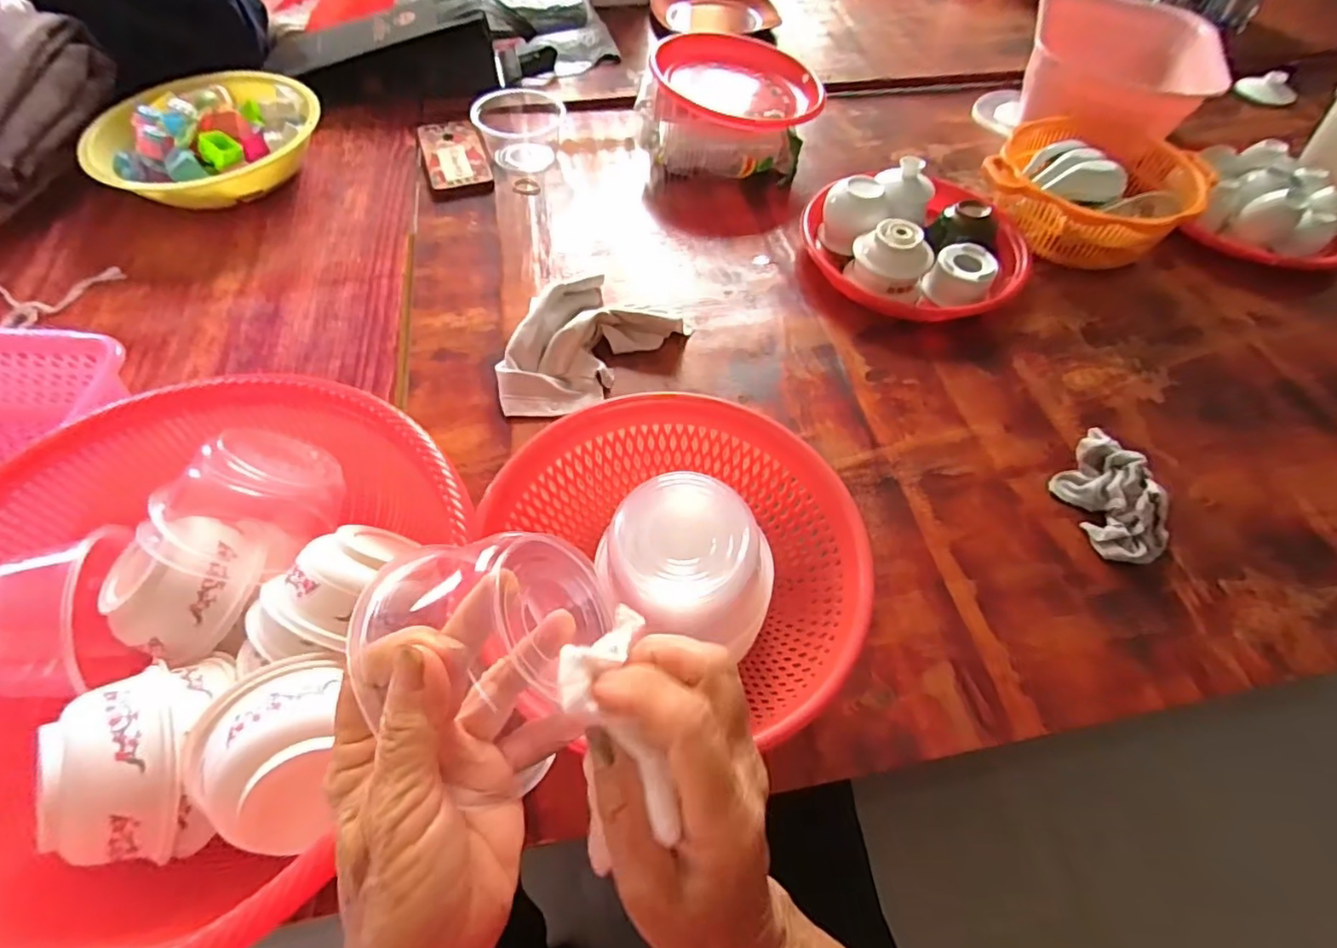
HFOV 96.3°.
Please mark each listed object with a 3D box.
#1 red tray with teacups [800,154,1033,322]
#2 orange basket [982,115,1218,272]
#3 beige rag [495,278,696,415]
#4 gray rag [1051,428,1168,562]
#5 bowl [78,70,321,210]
[{"bbox_3d":[0.270,-0.262,0.667,0.242,0.065,0.182,36,64,20],"label":"red tray with teacups"},{"bbox_3d":[0.499,-0.345,0.716,0.216,0.072,0.237,27,61,16],"label":"orange basket"},{"bbox_3d":[-0.087,-0.131,0.587,0.109,0.046,0.194,39,65,22],"label":"beige rag"},{"bbox_3d":[0.379,0.014,0.508,0.070,0.038,0.119,-16,59,-10],"label":"gray rag"},{"bbox_3d":[-0.553,-0.401,0.723,0.221,0.084,0.234,1,57,-1],"label":"bowl"}]

